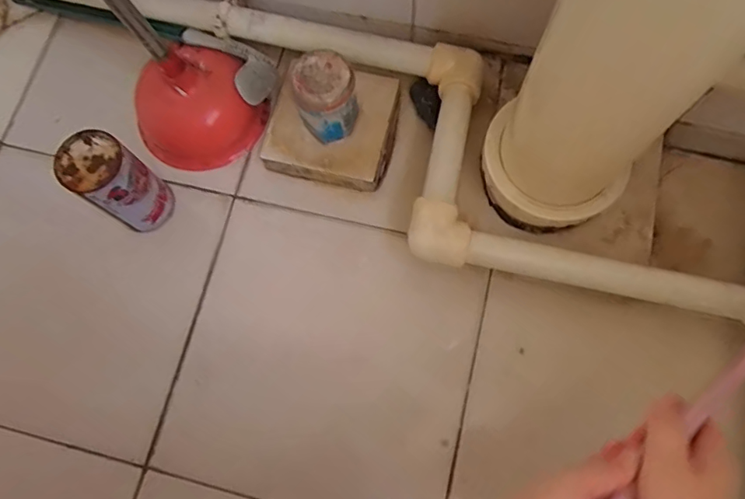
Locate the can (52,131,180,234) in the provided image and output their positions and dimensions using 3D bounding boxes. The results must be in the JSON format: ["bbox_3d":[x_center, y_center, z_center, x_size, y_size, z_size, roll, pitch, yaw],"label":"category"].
[{"bbox_3d":[-0.263,-0.067,0.554,0.064,0.125,0.061,0,76,1],"label":"can"}]

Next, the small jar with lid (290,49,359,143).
[{"bbox_3d":[-0.047,-0.155,0.546,0.059,0.086,0.060,0,76,1],"label":"small jar with lid"}]

